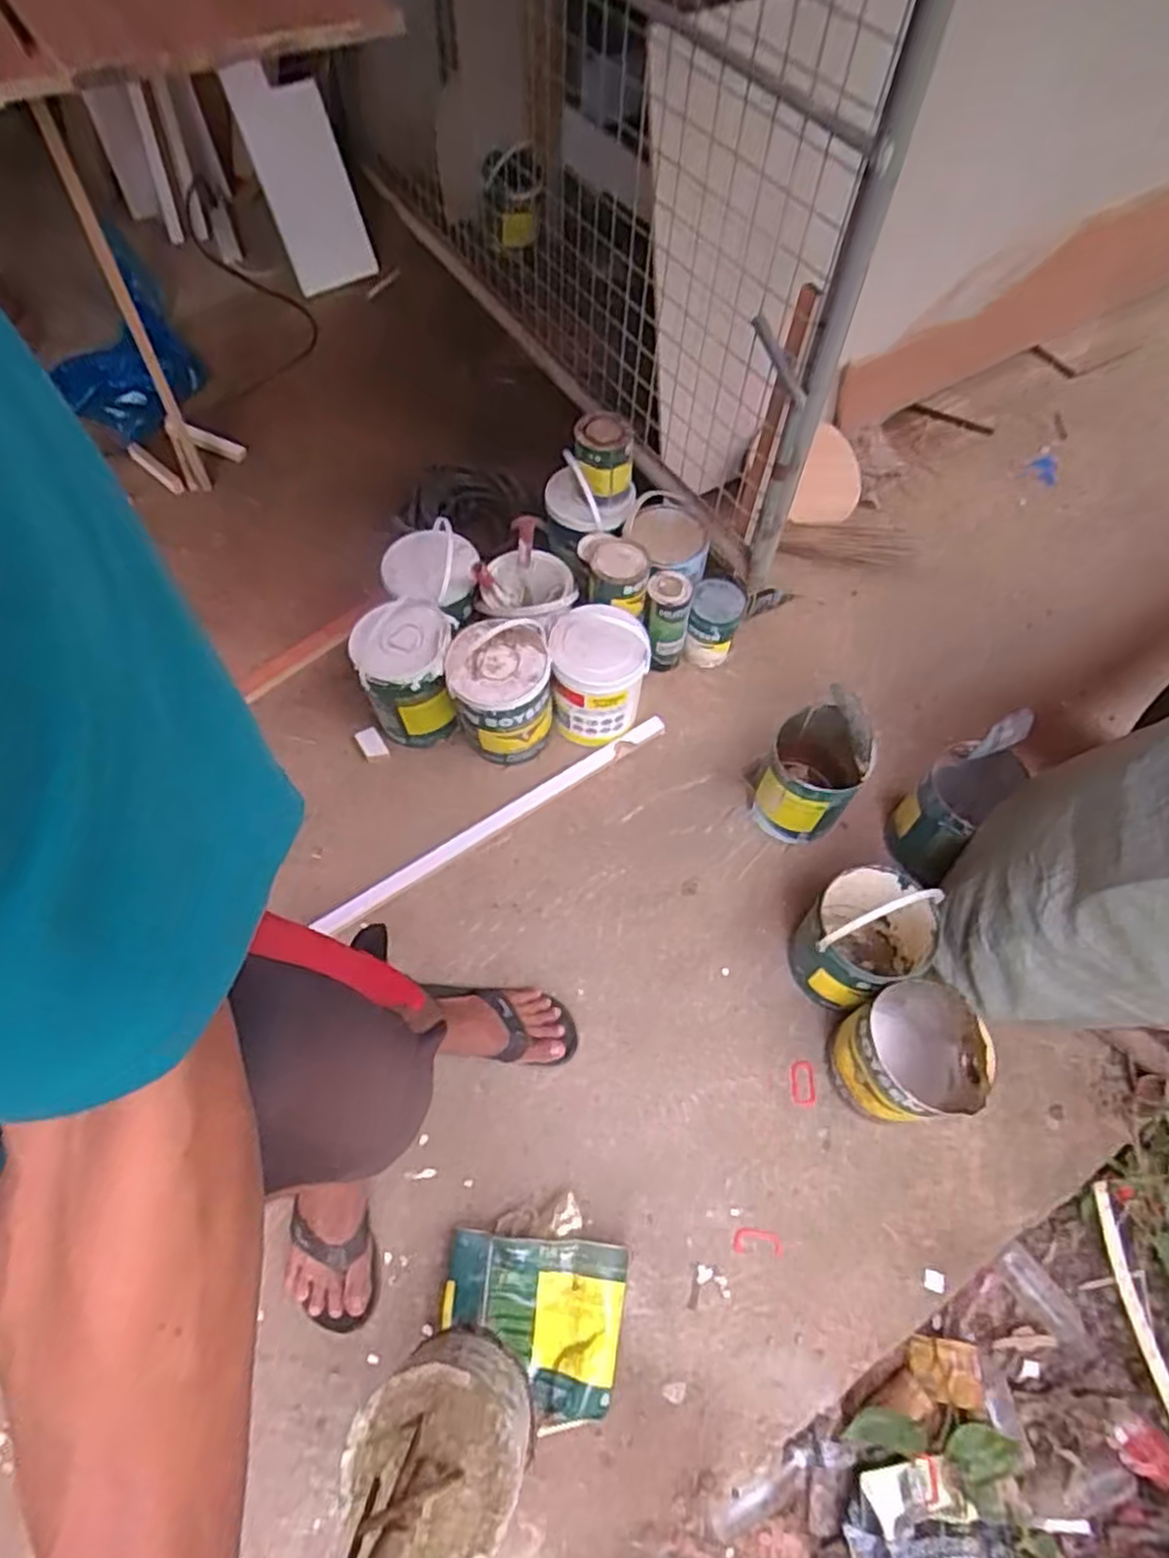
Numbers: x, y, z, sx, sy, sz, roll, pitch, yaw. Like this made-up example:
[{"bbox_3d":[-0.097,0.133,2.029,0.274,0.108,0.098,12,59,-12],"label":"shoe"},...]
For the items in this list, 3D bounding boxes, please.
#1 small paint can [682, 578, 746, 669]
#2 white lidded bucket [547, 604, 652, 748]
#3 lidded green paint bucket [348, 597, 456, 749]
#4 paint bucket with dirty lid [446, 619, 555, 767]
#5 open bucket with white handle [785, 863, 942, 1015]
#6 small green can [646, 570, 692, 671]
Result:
[{"bbox_3d":[0.253,-0.302,1.521,0.098,0.139,0.123,15,62,7],"label":"small paint can"},{"bbox_3d":[0.025,-0.182,1.400,0.169,0.232,0.148,1,61,-1],"label":"white lidded bucket"},{"bbox_3d":[-0.303,-0.179,1.372,0.165,0.211,0.179,1,61,-1],"label":"lidded green paint bucket"},{"bbox_3d":[-0.138,-0.145,1.378,0.169,0.238,0.154,1,61,-1],"label":"paint bucket with dirty lid"},{"bbox_3d":[0.421,0.229,1.159,0.165,0.254,0.187,39,67,19],"label":"open bucket with white handle"},{"bbox_3d":[0.159,-0.293,1.478,0.076,0.207,0.074,1,61,-1],"label":"small green can"}]

